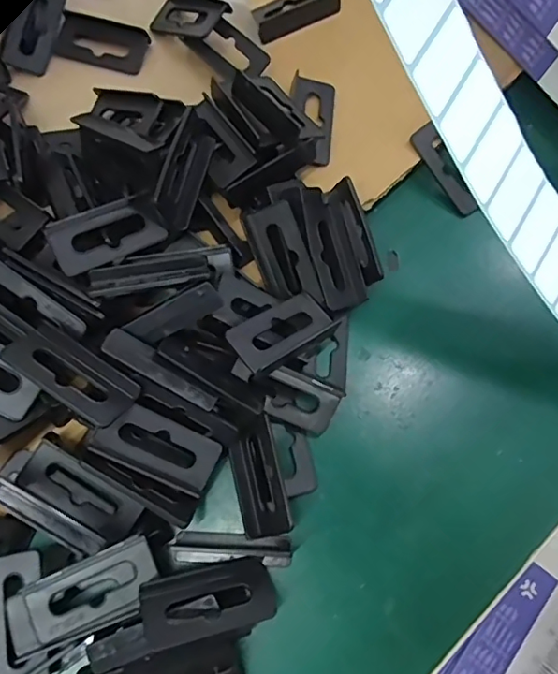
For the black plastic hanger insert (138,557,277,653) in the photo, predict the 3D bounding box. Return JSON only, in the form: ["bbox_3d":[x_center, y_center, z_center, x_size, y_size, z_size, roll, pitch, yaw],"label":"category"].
[{"bbox_3d":[-0.025,0.097,0.192,0.049,0.004,0.025,-2,43,-26],"label":"black plastic hanger insert"}]

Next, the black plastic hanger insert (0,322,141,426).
[{"bbox_3d":[-0.076,0.013,0.191,0.046,0.011,0.020,32,76,10],"label":"black plastic hanger insert"}]

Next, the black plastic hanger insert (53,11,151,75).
[{"bbox_3d":[-0.093,-0.154,0.273,0.046,0.010,0.022,17,74,6],"label":"black plastic hanger insert"}]

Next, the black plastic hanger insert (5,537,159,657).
[{"bbox_3d":[-0.072,0.096,0.191,0.057,0.008,0.024,-24,74,-6],"label":"black plastic hanger insert"}]

